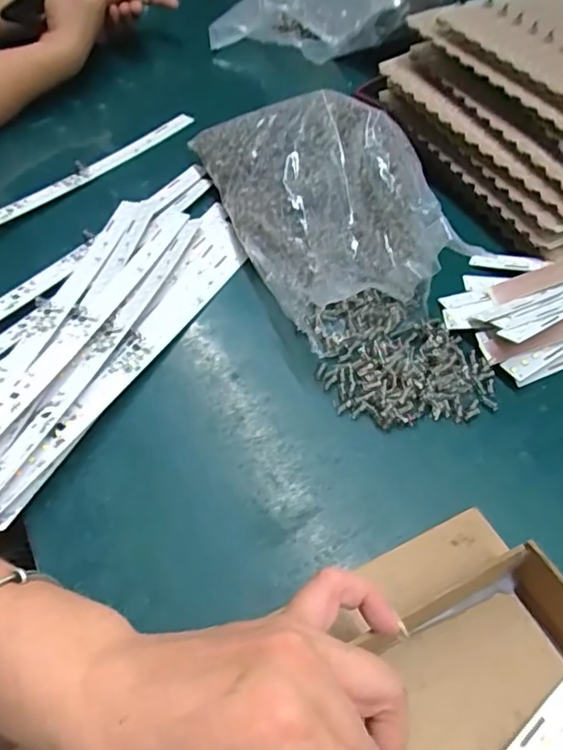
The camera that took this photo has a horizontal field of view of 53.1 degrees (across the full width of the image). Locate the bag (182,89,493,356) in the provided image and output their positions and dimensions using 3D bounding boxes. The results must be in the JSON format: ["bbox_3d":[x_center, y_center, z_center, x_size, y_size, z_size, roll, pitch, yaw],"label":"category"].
[{"bbox_3d":[0.020,-0.145,0.437,0.120,0.083,0.257,-15,52,-11],"label":"bag"}]

